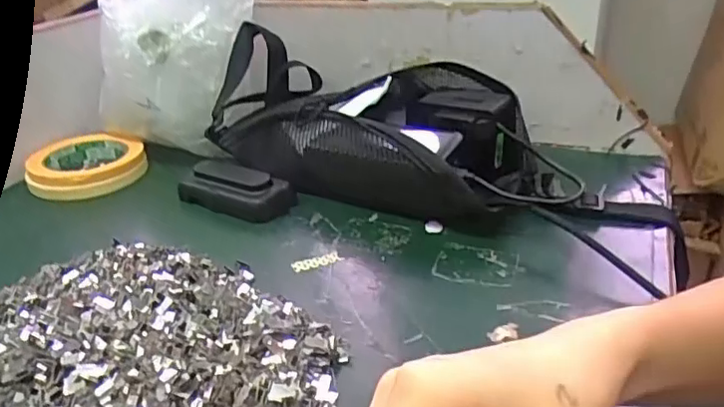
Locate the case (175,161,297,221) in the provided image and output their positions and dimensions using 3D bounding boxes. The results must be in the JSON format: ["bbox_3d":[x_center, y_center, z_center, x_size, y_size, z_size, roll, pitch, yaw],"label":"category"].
[{"bbox_3d":[-0.111,-0.014,0.531,0.104,0.029,0.045,14,32,27],"label":"case"}]

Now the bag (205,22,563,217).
[{"bbox_3d":[0.006,-0.068,0.548,0.323,0.091,0.133,16,33,29],"label":"bag"}]

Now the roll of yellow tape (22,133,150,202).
[{"bbox_3d":[-0.272,-0.042,0.609,0.112,0.028,0.108,-1,28,1],"label":"roll of yellow tape"}]

